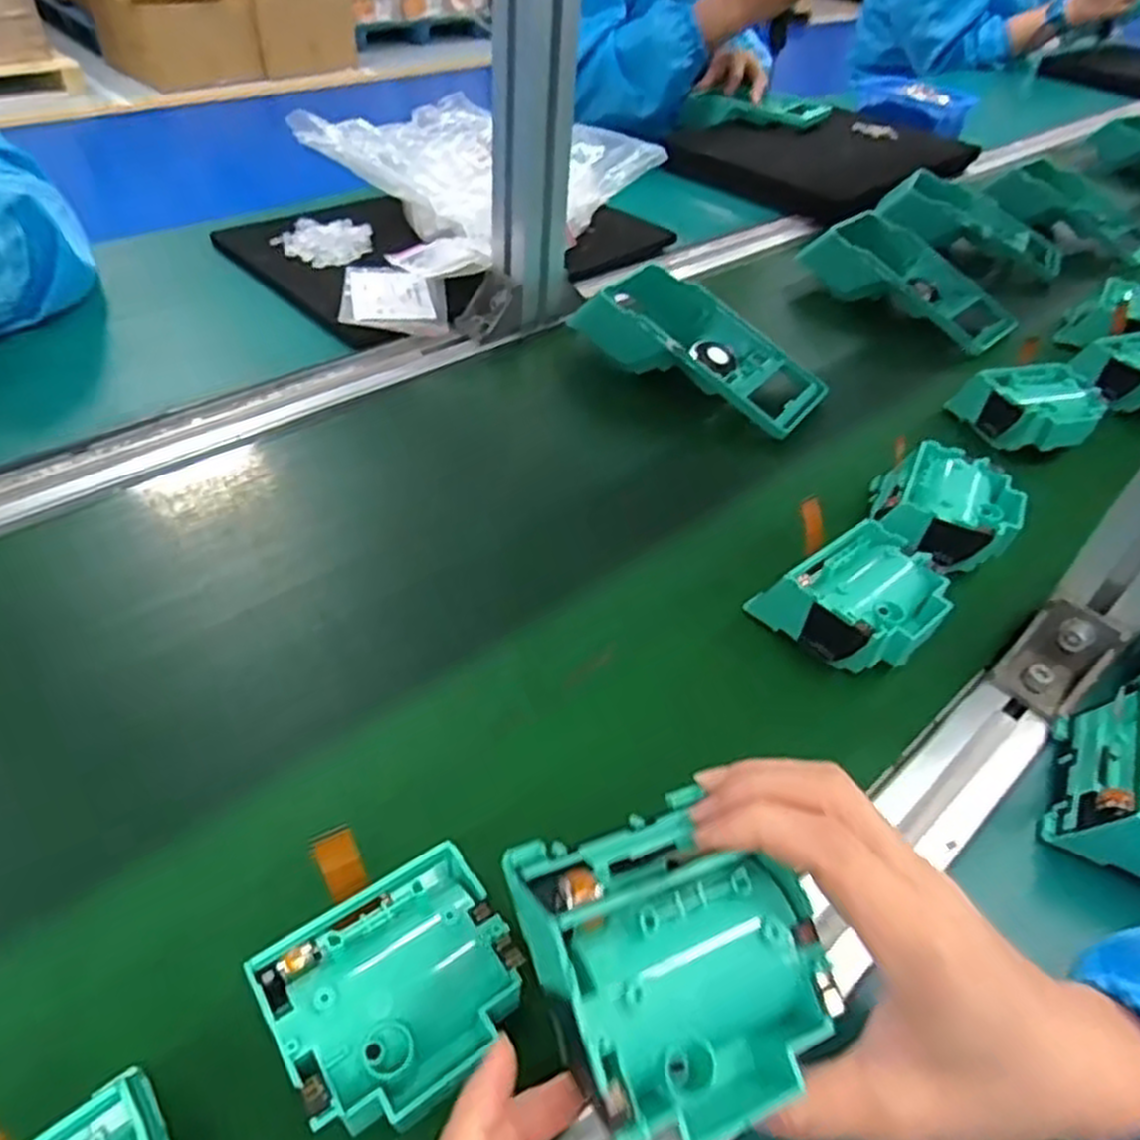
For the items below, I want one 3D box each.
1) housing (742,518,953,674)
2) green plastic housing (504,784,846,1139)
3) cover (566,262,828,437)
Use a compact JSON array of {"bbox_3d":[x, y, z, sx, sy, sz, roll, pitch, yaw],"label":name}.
[{"bbox_3d":[0.148,0.016,0.404,0.075,0.035,0.068,-25,52,-28],"label":"housing"},{"bbox_3d":[0.028,0.108,0.225,0.078,0.049,0.082,-14,47,-19],"label":"green plastic housing"},{"bbox_3d":[0.097,-0.164,0.587,0.180,0.058,0.090,26,48,20],"label":"cover"}]

